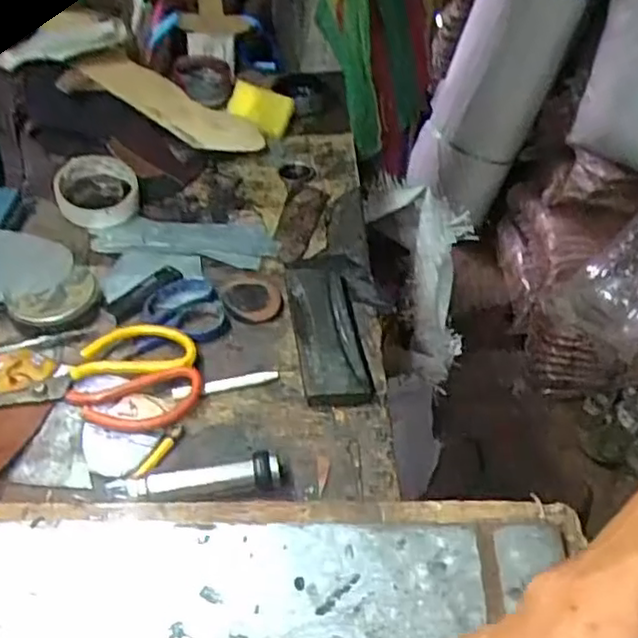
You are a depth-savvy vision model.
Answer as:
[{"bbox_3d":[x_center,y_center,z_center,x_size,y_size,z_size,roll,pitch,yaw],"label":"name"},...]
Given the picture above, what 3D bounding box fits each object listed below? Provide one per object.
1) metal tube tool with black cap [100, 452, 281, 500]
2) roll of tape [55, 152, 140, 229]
[{"bbox_3d":[-0.087,0.110,0.480,0.120,0.024,0.024,-3,44,-6],"label":"metal tube tool with black cap"},{"bbox_3d":[-0.237,-0.141,0.731,0.083,0.032,0.091,-10,45,-13],"label":"roll of tape"}]

